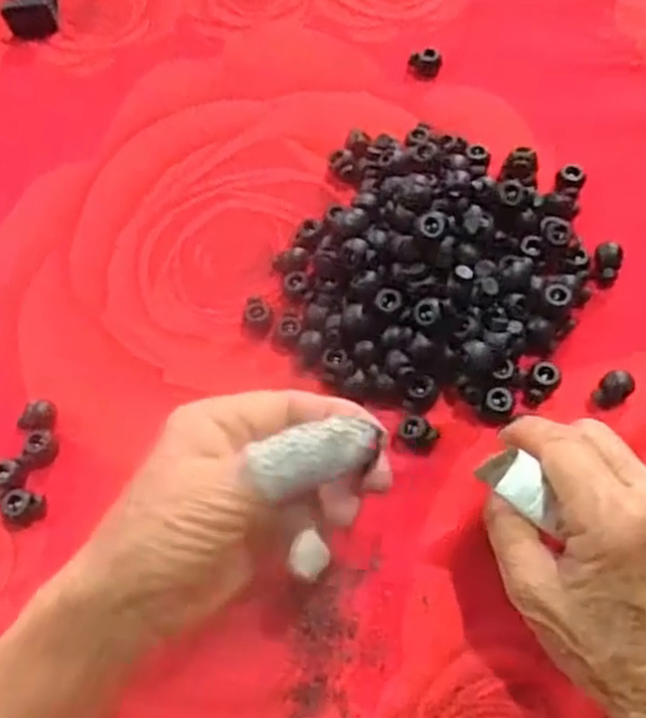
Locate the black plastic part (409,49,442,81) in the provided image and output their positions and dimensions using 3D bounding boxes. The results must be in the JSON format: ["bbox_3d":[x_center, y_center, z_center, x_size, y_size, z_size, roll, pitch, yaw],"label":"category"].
[{"bbox_3d":[0.062,-0.178,0.445,0.018,0.011,0.016,-7,65,0],"label":"black plastic part"}]

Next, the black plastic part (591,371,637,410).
[{"bbox_3d":[0.135,0.015,0.344,0.014,0.011,0.017,40,73,19],"label":"black plastic part"}]

